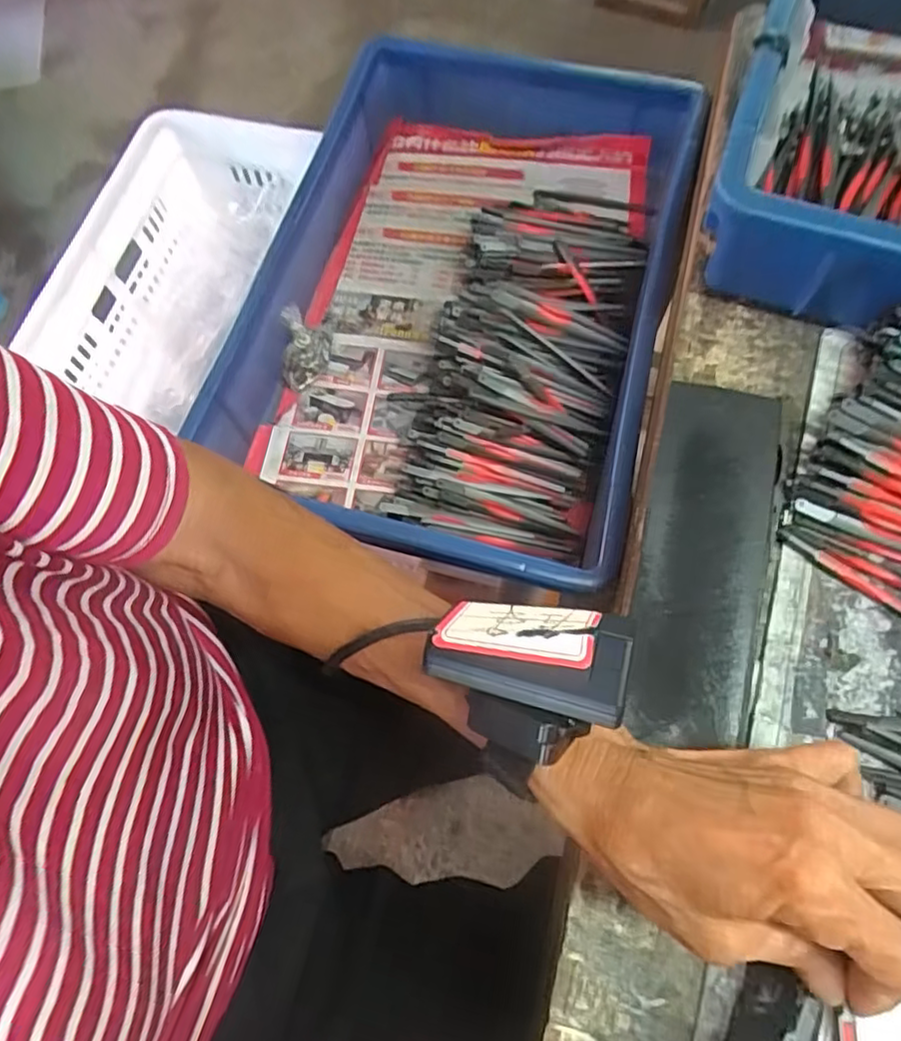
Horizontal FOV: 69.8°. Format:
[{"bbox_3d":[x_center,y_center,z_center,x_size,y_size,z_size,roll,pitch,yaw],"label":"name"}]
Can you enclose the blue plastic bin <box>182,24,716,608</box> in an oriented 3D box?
[{"bbox_3d":[0.015,-0.171,0.469,0.266,0.094,0.393,15,70,8],"label":"blue plastic bin"}]

